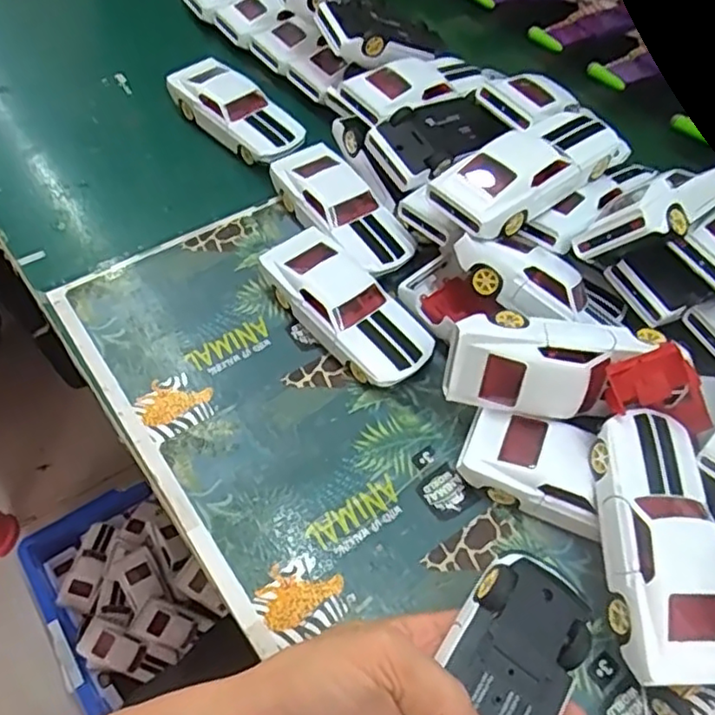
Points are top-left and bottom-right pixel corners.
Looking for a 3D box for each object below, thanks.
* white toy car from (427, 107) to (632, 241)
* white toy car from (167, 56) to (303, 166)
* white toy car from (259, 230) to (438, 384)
[{"bbox_3d":[0.109,-0.121,0.406,0.128,0.032,0.056,-31,63,-25],"label":"white toy car"},{"bbox_3d":[-0.097,-0.202,0.531,0.134,0.034,0.054,38,61,21],"label":"white toy car"},{"bbox_3d":[-0.008,-0.031,0.421,0.126,0.031,0.055,41,60,21],"label":"white toy car"}]

